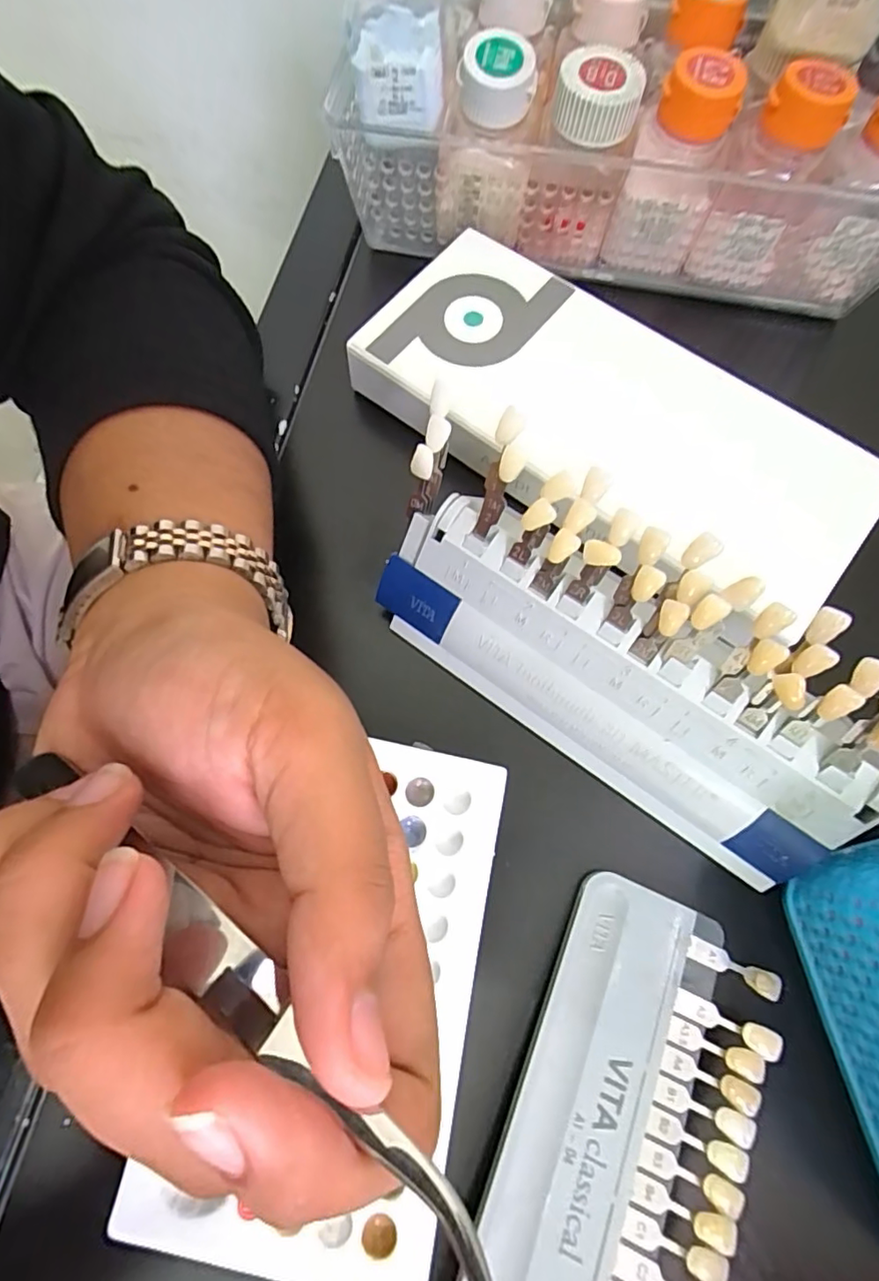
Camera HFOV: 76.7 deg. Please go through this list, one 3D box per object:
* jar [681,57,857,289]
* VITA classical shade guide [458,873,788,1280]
[{"bbox_3d":[0.140,-0.193,0.244,0.038,0.076,0.041,0,72,-1],"label":"jar"},{"bbox_3d":[0.055,0.151,0.160,0.068,0.012,0.141,24,73,7],"label":"VITA classical shade guide"}]

